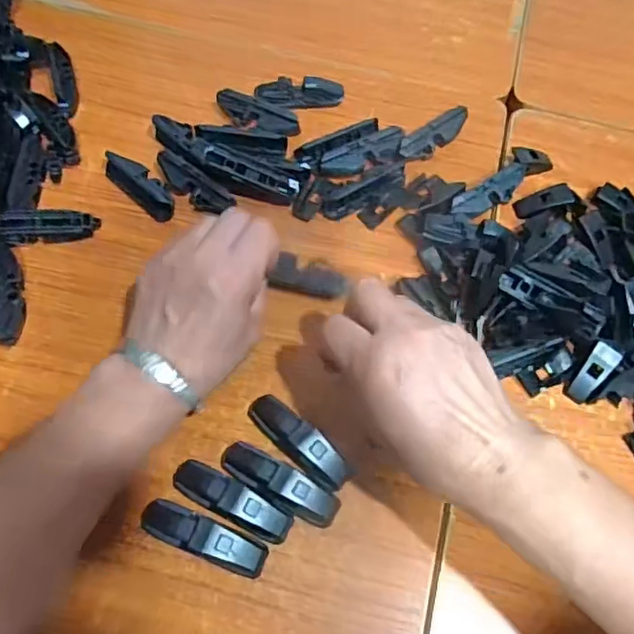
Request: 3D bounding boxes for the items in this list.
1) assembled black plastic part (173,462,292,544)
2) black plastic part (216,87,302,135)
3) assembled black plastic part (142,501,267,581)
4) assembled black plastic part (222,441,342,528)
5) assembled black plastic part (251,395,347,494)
[{"bbox_3d":[-0.051,0.108,0.350,0.077,0.022,0.021,26,66,10],"label":"assembled black plastic part"},{"bbox_3d":[-0.050,-0.166,0.490,0.071,0.014,0.029,25,65,10],"label":"black plastic part"},{"bbox_3d":[-0.066,0.126,0.341,0.077,0.022,0.021,20,65,7],"label":"assembled black plastic part"},{"bbox_3d":[-0.023,0.099,0.355,0.077,0.021,0.022,27,66,11],"label":"assembled black plastic part"},{"bbox_3d":[-0.013,0.076,0.367,0.075,0.021,0.024,42,69,17],"label":"assembled black plastic part"}]

